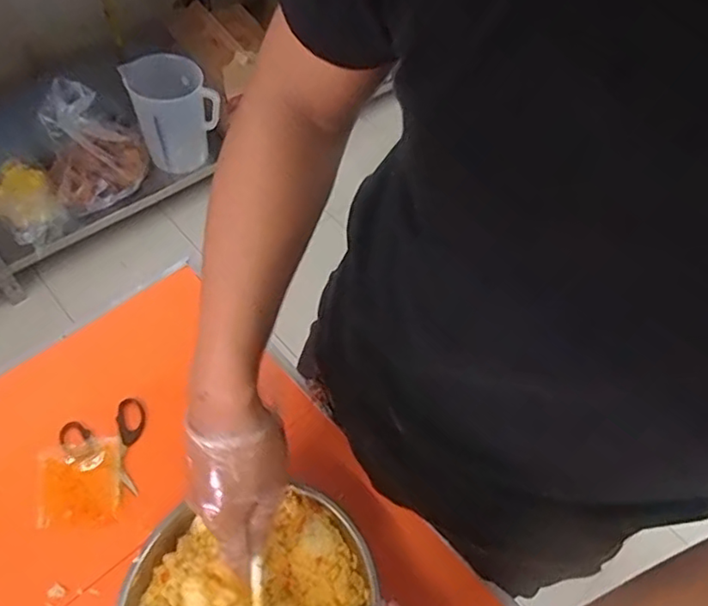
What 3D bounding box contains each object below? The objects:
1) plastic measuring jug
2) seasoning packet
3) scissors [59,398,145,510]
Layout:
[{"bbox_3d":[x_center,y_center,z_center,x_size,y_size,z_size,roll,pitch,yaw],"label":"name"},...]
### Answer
[{"bbox_3d":[-0.492,-0.526,1.669,0.216,0.263,0.152,-21,60,-18],"label":"plastic measuring jug"},{"bbox_3d":[-0.283,0.185,0.619,0.080,0.016,0.083,-8,57,-10],"label":"seasoning packet"},{"bbox_3d":[-0.256,0.159,0.642,0.086,0.017,0.108,-24,61,-20],"label":"scissors"}]

